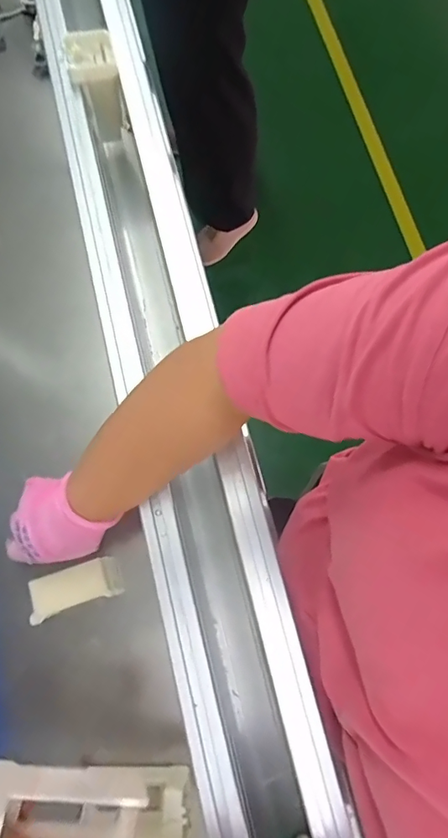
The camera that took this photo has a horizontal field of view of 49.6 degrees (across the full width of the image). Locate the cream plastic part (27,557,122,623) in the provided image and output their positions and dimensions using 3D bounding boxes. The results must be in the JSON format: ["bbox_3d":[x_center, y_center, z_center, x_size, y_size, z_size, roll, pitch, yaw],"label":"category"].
[{"bbox_3d":[-0.148,0.167,0.483,0.086,0.018,0.041,-15,75,-19],"label":"cream plastic part"}]

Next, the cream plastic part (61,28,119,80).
[{"bbox_3d":[-0.146,-0.395,0.525,0.053,0.021,0.045,-10,75,-2],"label":"cream plastic part"}]

